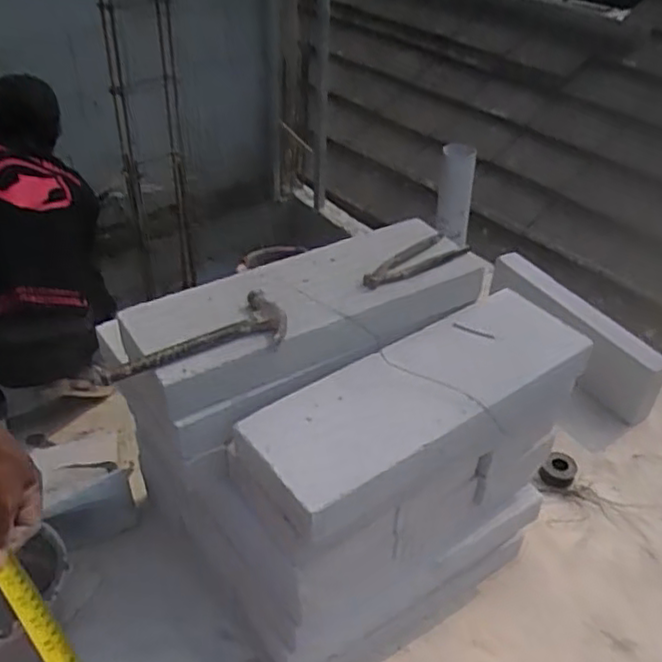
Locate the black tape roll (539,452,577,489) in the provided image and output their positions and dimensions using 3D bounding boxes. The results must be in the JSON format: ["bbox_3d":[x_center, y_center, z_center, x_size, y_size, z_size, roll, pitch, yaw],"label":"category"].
[{"bbox_3d":[0.548,0.335,1.642,0.073,0.039,0.093,26,44,25],"label":"black tape roll"}]

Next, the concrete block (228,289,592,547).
[{"bbox_3d":[0.140,0.121,1.091,0.562,0.133,0.189,-24,45,-27],"label":"concrete block"}]

